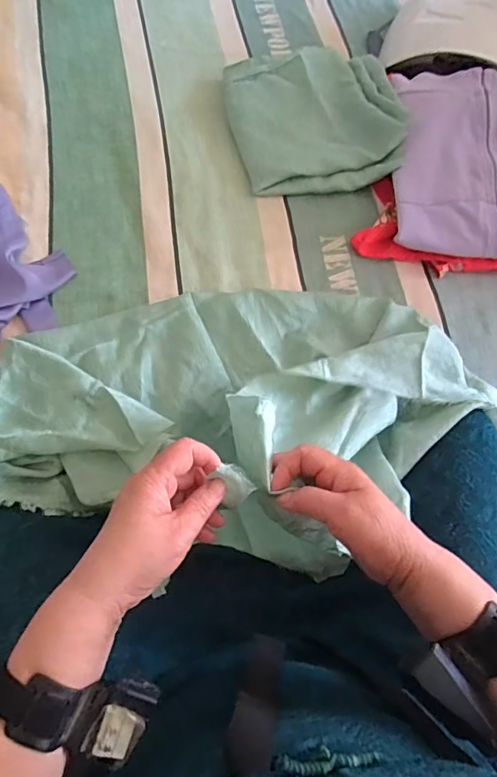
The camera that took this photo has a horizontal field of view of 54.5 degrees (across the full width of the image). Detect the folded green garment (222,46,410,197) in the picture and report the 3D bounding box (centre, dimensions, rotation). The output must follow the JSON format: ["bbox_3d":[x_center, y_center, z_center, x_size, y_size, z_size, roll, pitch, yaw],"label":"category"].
[{"bbox_3d":[0.097,-0.411,0.726,0.242,0.055,0.250,-7,69,-5],"label":"folded green garment"}]

